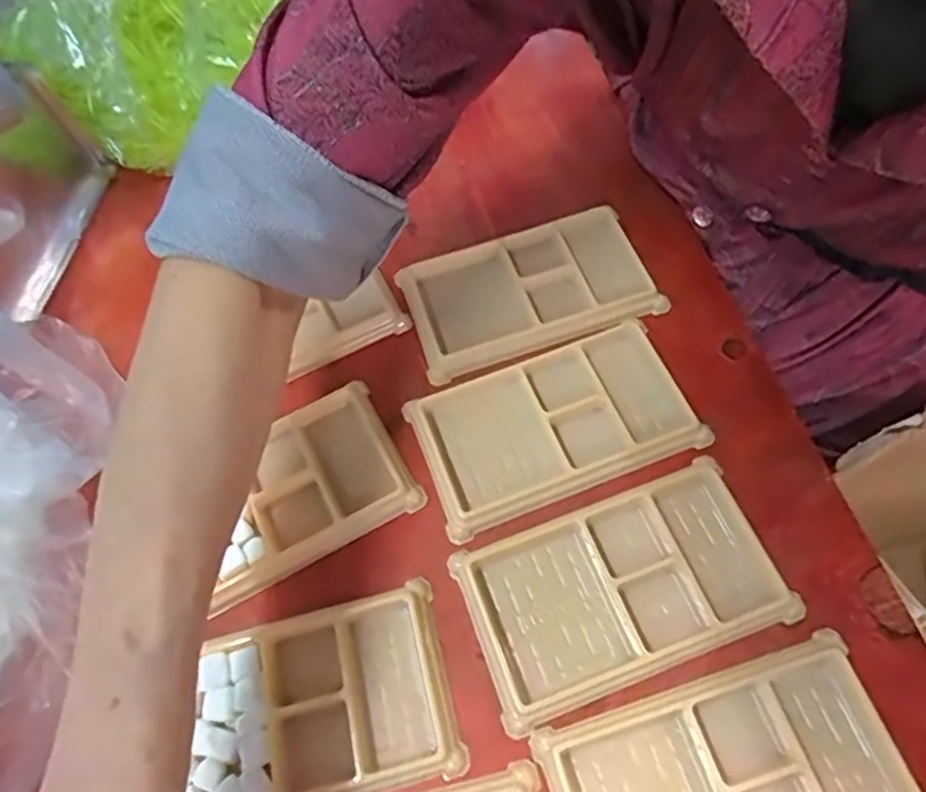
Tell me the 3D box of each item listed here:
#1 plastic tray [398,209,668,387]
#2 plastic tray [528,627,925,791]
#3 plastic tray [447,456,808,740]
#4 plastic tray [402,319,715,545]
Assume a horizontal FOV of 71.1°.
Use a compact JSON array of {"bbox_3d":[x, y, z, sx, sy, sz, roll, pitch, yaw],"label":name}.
[{"bbox_3d":[0.036,-0.061,0.367,0.132,0.009,0.074,-18,62,-5],"label":"plastic tray"},{"bbox_3d":[0.104,0.150,0.253,0.136,0.011,0.074,-17,62,-5],"label":"plastic tray"},{"bbox_3d":[0.070,0.084,0.290,0.135,0.012,0.076,-20,63,-6],"label":"plastic tray"},{"bbox_3d":[0.046,0.011,0.329,0.134,0.011,0.077,-21,63,-7],"label":"plastic tray"}]

